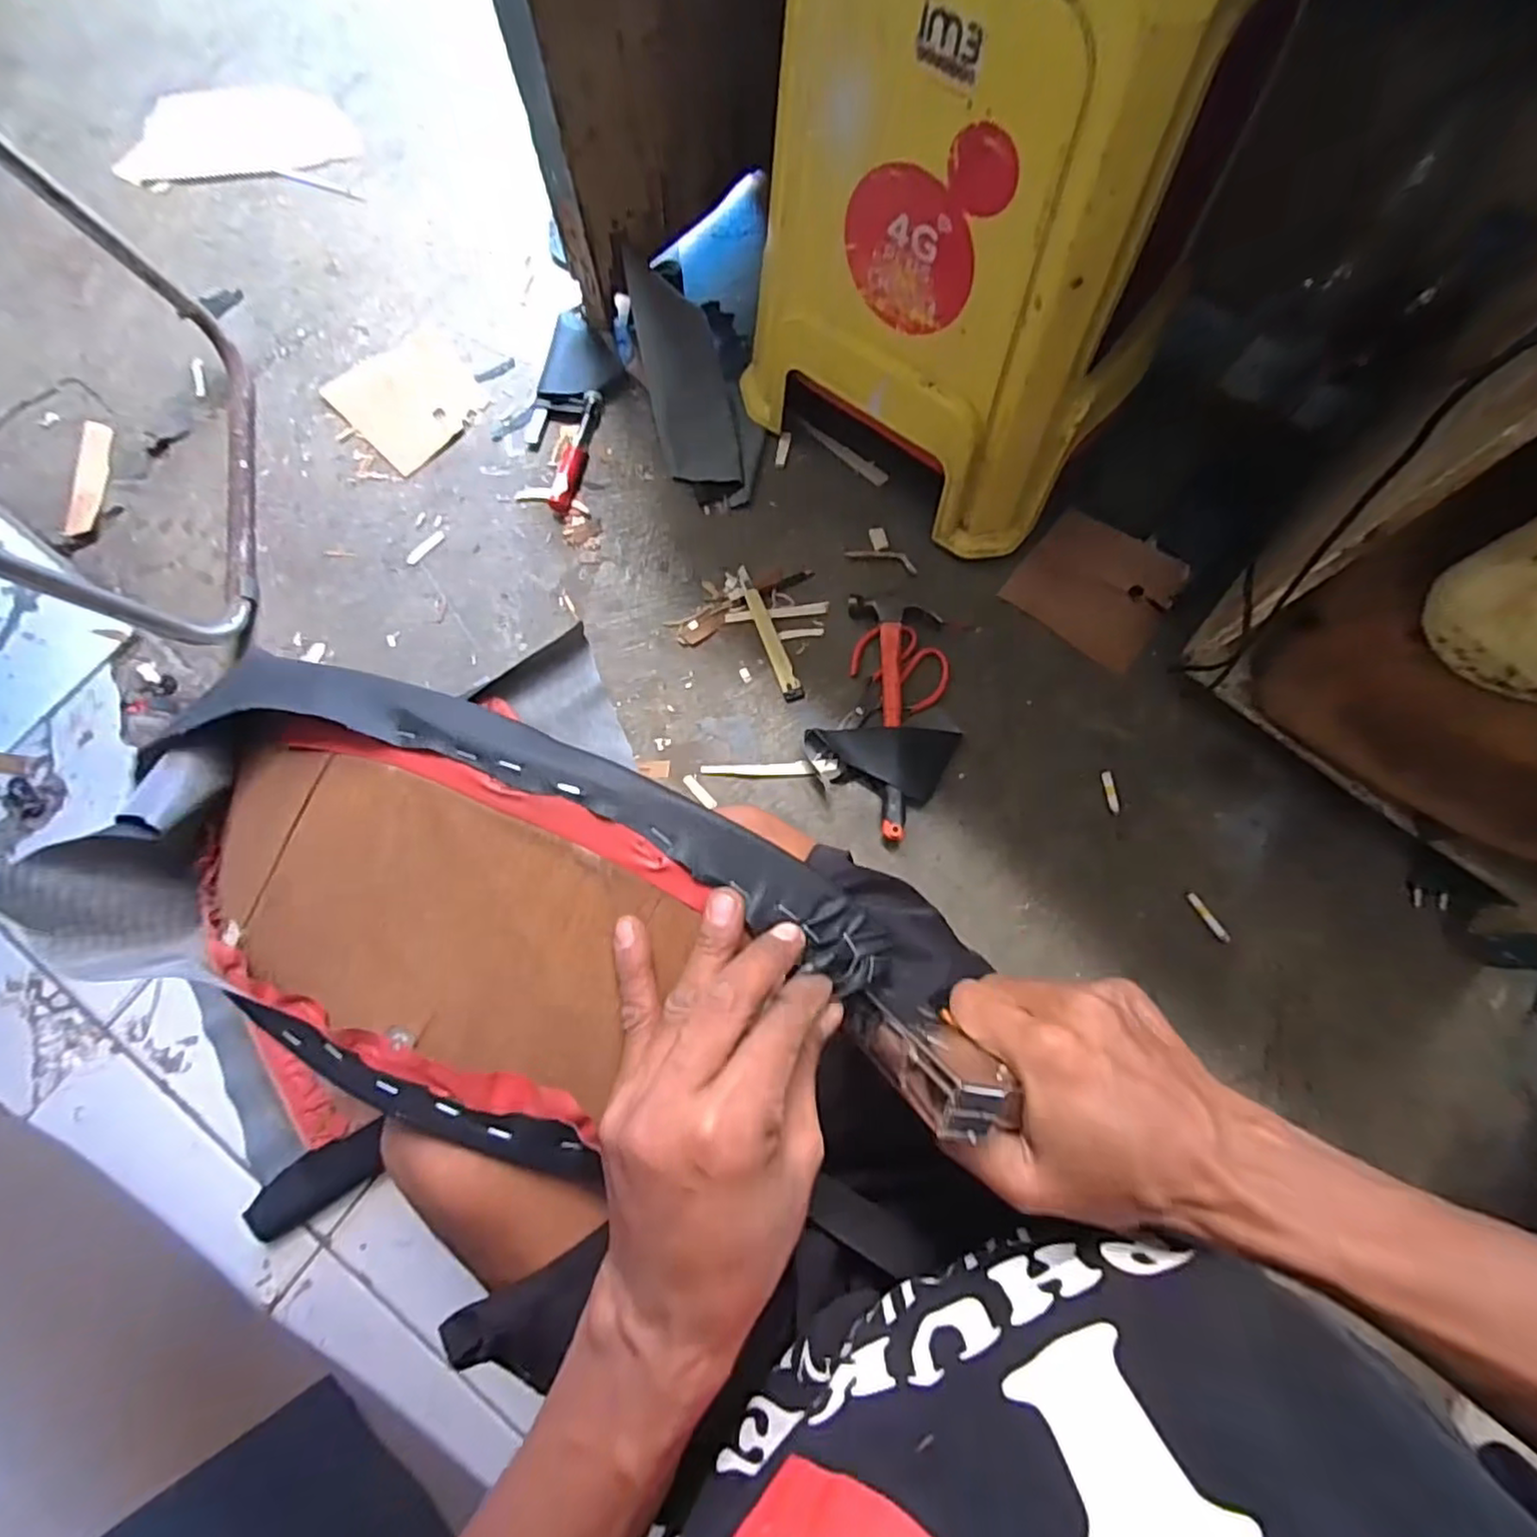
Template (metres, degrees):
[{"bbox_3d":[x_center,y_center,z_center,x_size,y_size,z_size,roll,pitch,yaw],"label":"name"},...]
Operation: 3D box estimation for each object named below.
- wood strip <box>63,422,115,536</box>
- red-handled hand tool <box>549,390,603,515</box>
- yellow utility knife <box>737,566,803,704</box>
[{"bbox_3d":[-0.790,-0.341,0.790,0.037,0.006,0.140,-2,77,0],"label":"wood strip"},{"bbox_3d":[-0.219,-0.366,0.782,0.026,0.020,0.156,14,77,3],"label":"red-handled hand tool"},{"bbox_3d":[0.000,-0.146,0.734,0.021,0.008,0.158,-21,78,-5],"label":"yellow utility knife"}]

